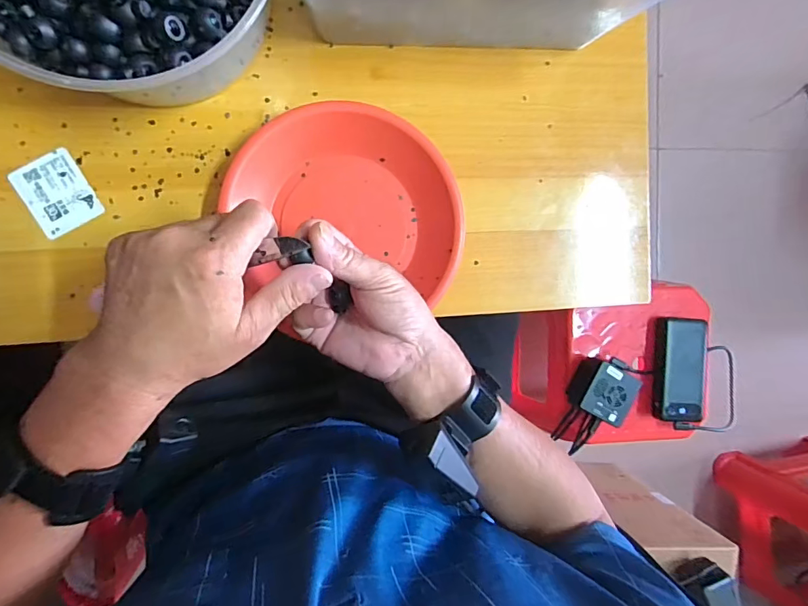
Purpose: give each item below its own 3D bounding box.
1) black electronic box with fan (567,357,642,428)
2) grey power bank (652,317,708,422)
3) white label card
[{"bbox_3d":[0.295,0.124,0.675,0.086,0.048,0.091,24,89,-9],"label":"black electronic box with fan"},{"bbox_3d":[0.426,0.103,0.695,0.079,0.033,0.156,0,93,-9],"label":"grey power bank"},{"bbox_3d":[-0.282,-0.089,0.368,0.050,0.004,0.060,-30,97,-6],"label":"white label card"}]

